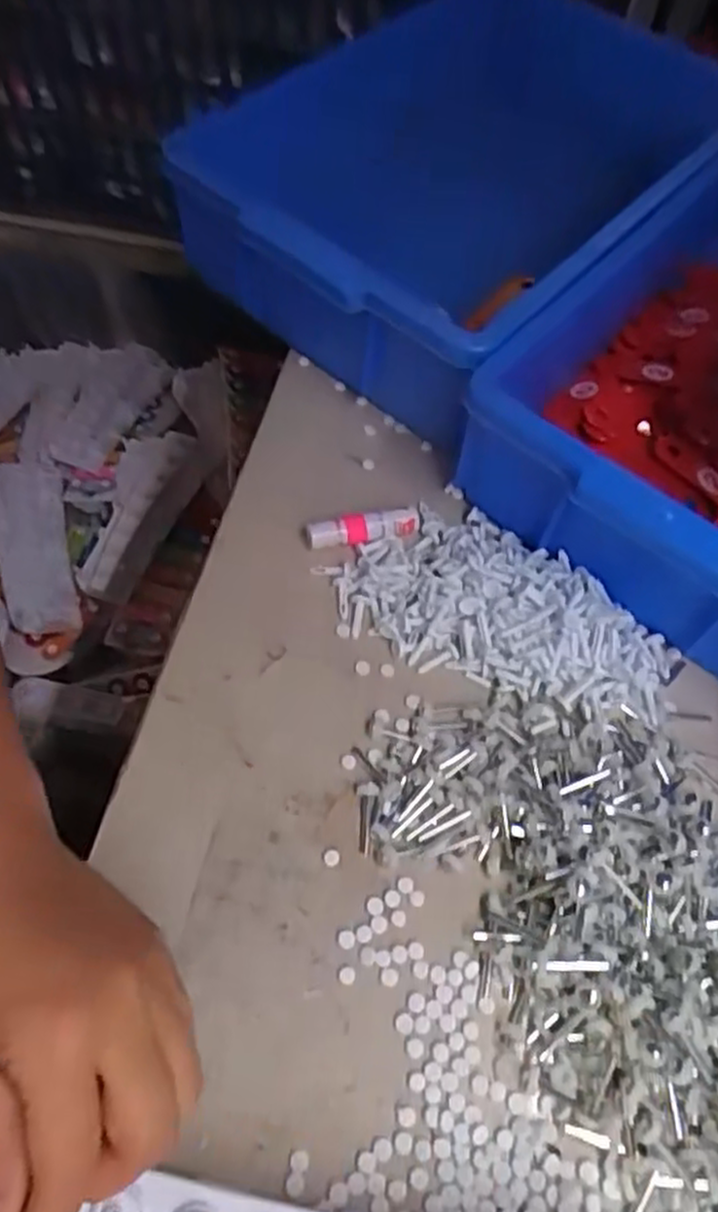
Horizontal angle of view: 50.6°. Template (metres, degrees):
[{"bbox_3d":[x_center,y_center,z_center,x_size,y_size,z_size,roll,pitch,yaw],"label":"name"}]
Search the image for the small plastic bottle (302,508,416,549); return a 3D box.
[{"bbox_3d":[0.002,-0.045,0.445,0.066,0.016,0.017,-9,61,-8],"label":"small plastic bottle"}]

